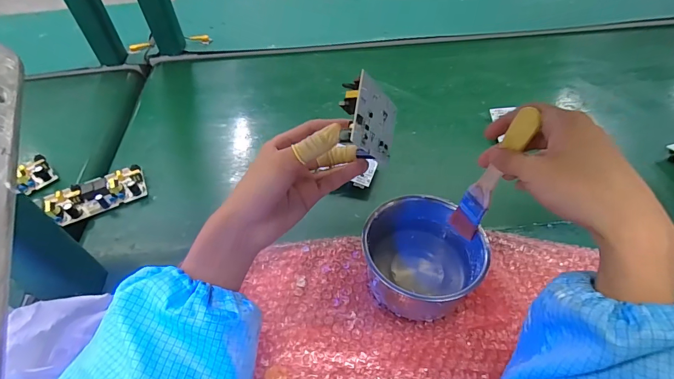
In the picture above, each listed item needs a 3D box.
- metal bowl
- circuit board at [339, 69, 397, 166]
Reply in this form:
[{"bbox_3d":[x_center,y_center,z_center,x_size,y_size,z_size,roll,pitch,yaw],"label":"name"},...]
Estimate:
[{"bbox_3d":[0.084,0.072,0.384,0.110,0.061,0.110,-1,49,1],"label":"metal bowl"},{"bbox_3d":[0.029,-0.063,0.333,0.016,0.082,0.063,5,81,32],"label":"circuit board"}]

